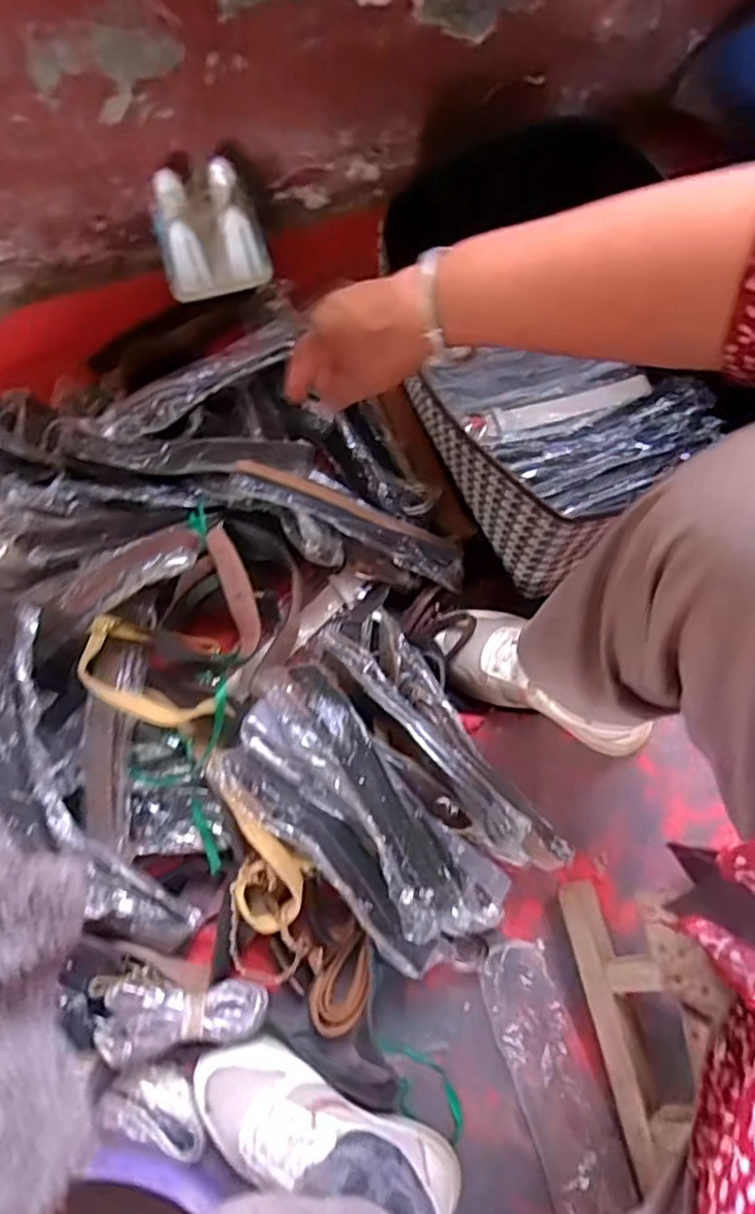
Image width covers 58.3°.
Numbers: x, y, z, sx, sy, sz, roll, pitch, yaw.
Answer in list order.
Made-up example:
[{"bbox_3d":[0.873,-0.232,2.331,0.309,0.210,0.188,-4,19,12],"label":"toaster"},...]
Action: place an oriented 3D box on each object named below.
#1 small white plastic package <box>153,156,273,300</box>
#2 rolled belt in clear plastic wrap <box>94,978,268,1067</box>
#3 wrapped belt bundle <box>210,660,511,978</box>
[{"bbox_3d":[-0.197,-0.438,0.793,0.118,0.097,0.090,-14,76,-5],"label":"small white plastic package"},{"bbox_3d":[-0.168,0.360,0.599,0.134,0.049,0.055,2,74,0],"label":"rolled belt in clear plastic wrap"},{"bbox_3d":[-0.010,0.190,0.605,0.290,0.069,0.134,42,78,10],"label":"wrapped belt bundle"}]

